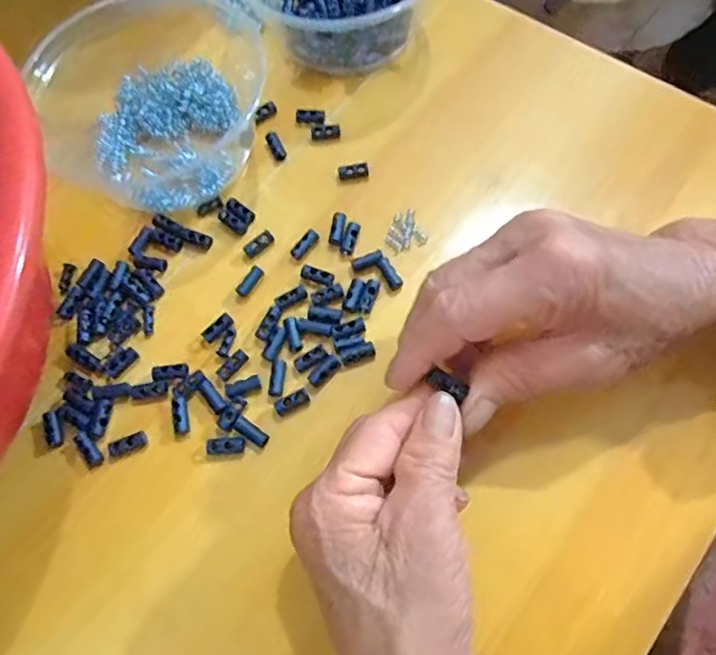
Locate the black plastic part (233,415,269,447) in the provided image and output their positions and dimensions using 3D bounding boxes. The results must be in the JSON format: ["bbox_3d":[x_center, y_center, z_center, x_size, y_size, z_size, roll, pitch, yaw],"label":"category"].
[{"bbox_3d":[-0.054,0.052,0.286,0.019,0.006,0.008,30,73,12],"label":"black plastic part"}]

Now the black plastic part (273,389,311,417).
[{"bbox_3d":[-0.034,0.039,0.292,0.019,0.006,0.008,-24,70,-21],"label":"black plastic part"}]

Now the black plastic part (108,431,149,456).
[{"bbox_3d":[-0.117,0.059,0.287,0.019,0.004,0.008,-23,70,-7],"label":"black plastic part"}]

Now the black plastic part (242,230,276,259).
[{"bbox_3d":[-0.057,-0.049,0.324,0.018,0.004,0.009,-41,73,-12],"label":"black plastic part"}]

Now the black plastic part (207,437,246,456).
[{"bbox_3d":[-0.066,0.059,0.285,0.019,0.004,0.008,-2,69,1],"label":"black plastic part"}]

